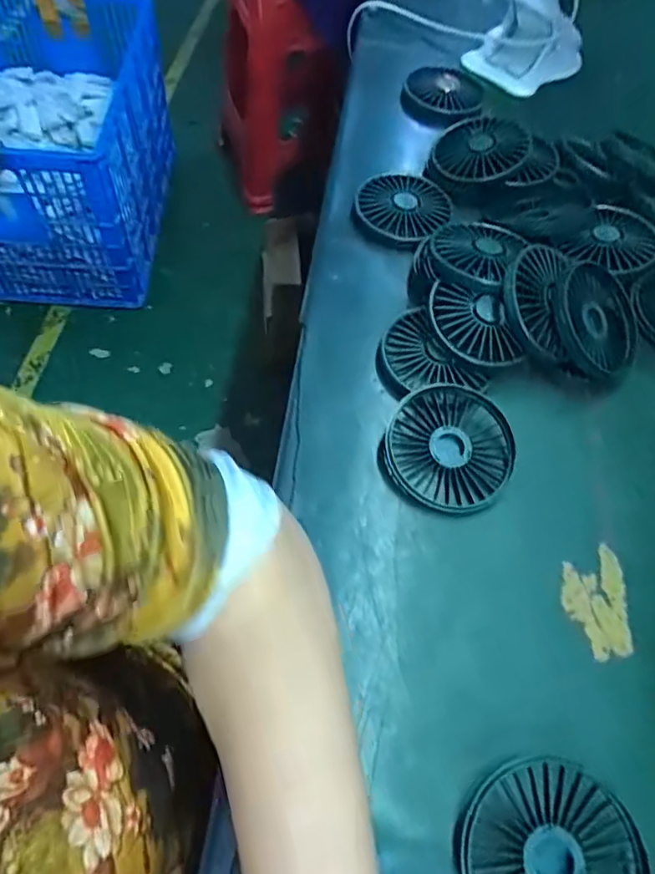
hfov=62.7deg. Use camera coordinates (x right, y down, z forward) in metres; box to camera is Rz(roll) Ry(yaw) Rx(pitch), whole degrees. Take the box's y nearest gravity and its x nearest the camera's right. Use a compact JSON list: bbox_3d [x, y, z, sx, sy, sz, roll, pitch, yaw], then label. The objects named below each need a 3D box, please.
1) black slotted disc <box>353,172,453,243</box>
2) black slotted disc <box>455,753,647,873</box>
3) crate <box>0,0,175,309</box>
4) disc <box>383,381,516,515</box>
[{"bbox_3d":[0.071,-0.211,0.489,0.081,0.013,0.081,1,62,-2],"label":"black slotted disc"},{"bbox_3d":[0.107,0.204,0.260,0.084,0.017,0.082,1,62,-2],"label":"black slotted disc"},{"bbox_3d":[-0.683,-0.731,1.322,0.505,0.428,0.736,1,62,-6],"label":"crate"},{"bbox_3d":[0.084,0.005,0.367,0.084,0.017,0.091,1,62,-2],"label":"disc"}]

